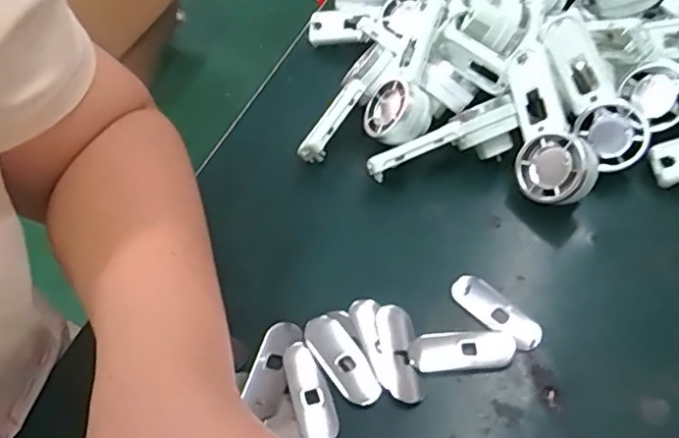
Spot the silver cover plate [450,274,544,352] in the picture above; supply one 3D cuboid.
[{"bbox_3d":[0.080,0.047,0.293,0.019,0.005,0.051,-35,58,-21],"label":"silver cover plate"}]

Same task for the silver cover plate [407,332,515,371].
[{"bbox_3d":[0.059,0.065,0.280,0.050,0.004,0.020,-1,52,3],"label":"silver cover plate"}]

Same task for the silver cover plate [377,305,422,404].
[{"bbox_3d":[0.029,0.065,0.282,0.017,0.004,0.049,-6,52,-1],"label":"silver cover plate"}]

